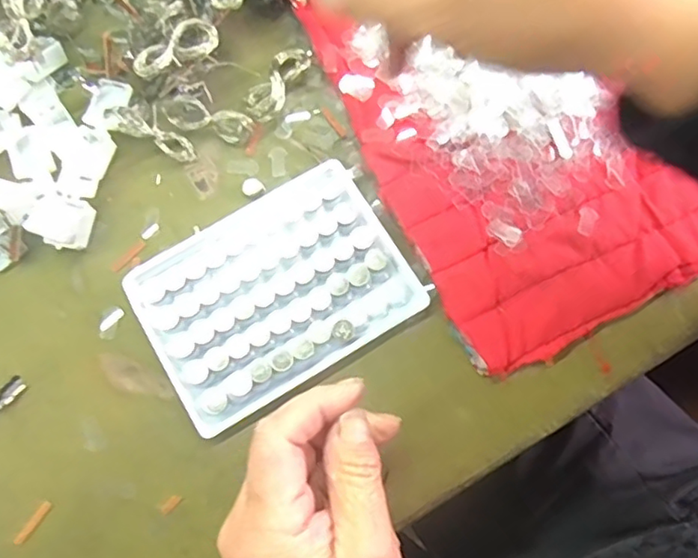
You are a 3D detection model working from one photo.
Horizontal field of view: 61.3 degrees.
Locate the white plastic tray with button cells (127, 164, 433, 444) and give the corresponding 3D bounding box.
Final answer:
[{"bbox_3d":[-0.038,0.005,0.300,0.129,0.012,0.094,-31,77,-8],"label":"white plastic tray with button cells"}]

